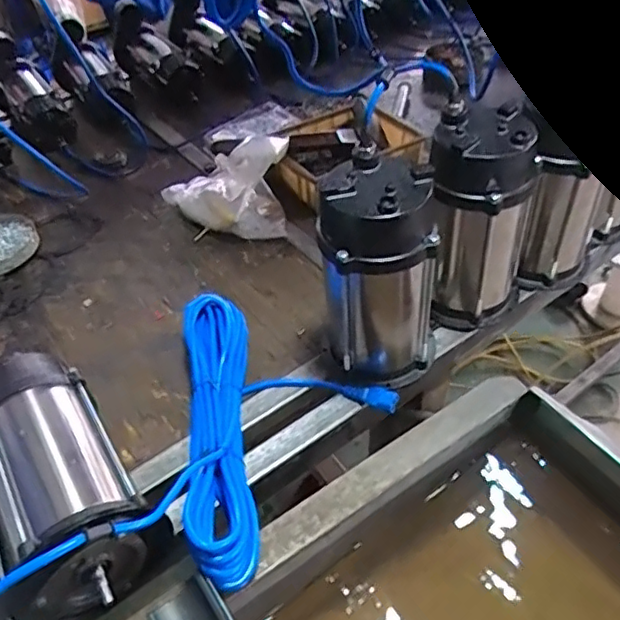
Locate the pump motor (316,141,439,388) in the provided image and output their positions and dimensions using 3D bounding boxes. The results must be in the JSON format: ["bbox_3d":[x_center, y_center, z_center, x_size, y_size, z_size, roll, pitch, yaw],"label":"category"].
[{"bbox_3d":[0.081,-0.029,0.678,0.128,0.266,0.108,-22,48,-17],"label":"pump motor"}]

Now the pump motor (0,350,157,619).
[{"bbox_3d":[-0.252,0.167,0.599,0.129,0.126,0.256,-27,50,-22],"label":"pump motor"}]

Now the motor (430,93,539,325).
[{"bbox_3d":[0.204,-0.105,0.739,0.122,0.260,0.109,18,49,20],"label":"motor"}]

